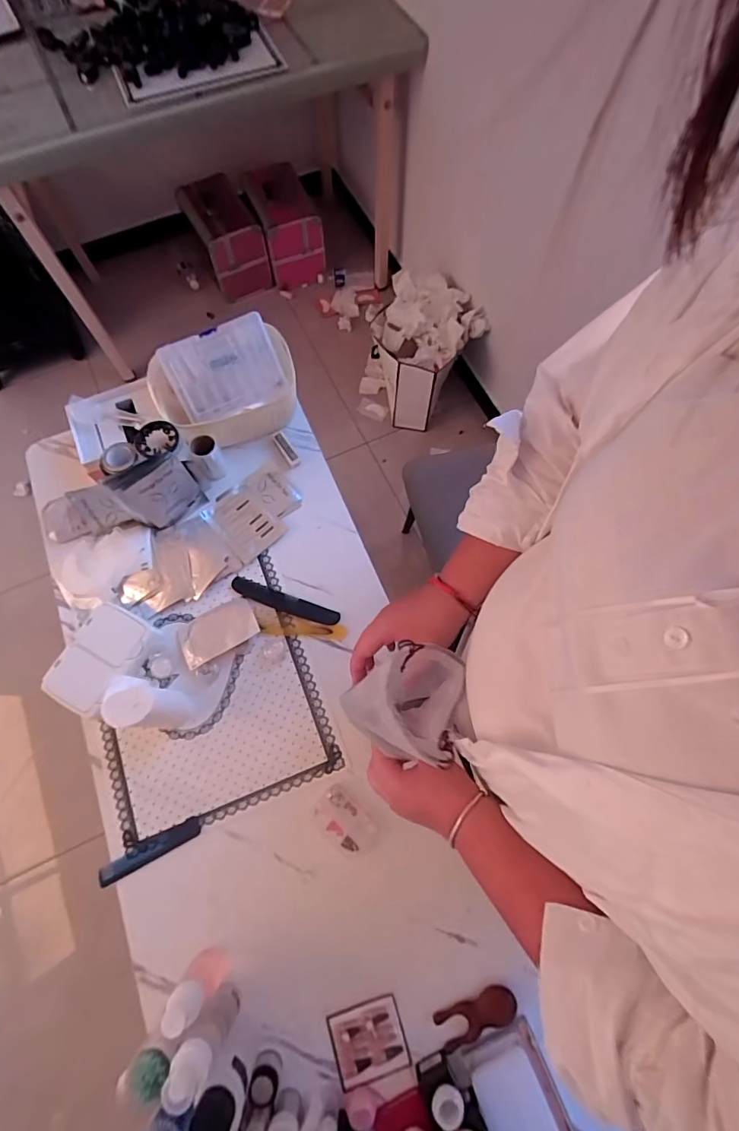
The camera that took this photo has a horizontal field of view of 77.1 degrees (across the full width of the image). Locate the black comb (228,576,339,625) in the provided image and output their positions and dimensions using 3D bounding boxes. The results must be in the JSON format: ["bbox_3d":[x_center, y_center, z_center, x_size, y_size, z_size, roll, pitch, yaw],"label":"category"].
[{"bbox_3d":[-0.124,0.053,0.677,0.164,0.004,0.027,19,72,6],"label":"black comb"}]

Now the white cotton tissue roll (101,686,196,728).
[{"bbox_3d":[-0.264,0.173,0.568,0.059,0.131,0.050,4,71,1],"label":"white cotton tissue roll"}]

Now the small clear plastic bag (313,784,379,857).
[{"bbox_3d":[-0.031,0.320,0.580,0.082,0.008,0.054,41,76,12],"label":"small clear plastic bag"}]

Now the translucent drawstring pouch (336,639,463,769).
[{"bbox_3d":[0.032,0.131,0.472,0.106,0.108,0.099,12,72,4],"label":"translucent drawstring pouch"}]

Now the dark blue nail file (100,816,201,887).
[{"bbox_3d":[-0.271,0.350,0.573,0.123,0.007,0.028,-25,73,-8],"label":"dark blue nail file"}]

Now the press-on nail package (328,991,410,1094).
[{"bbox_3d":[-0.002,0.526,0.515,0.079,0.009,0.065,-15,72,-5],"label":"press-on nail package"}]

